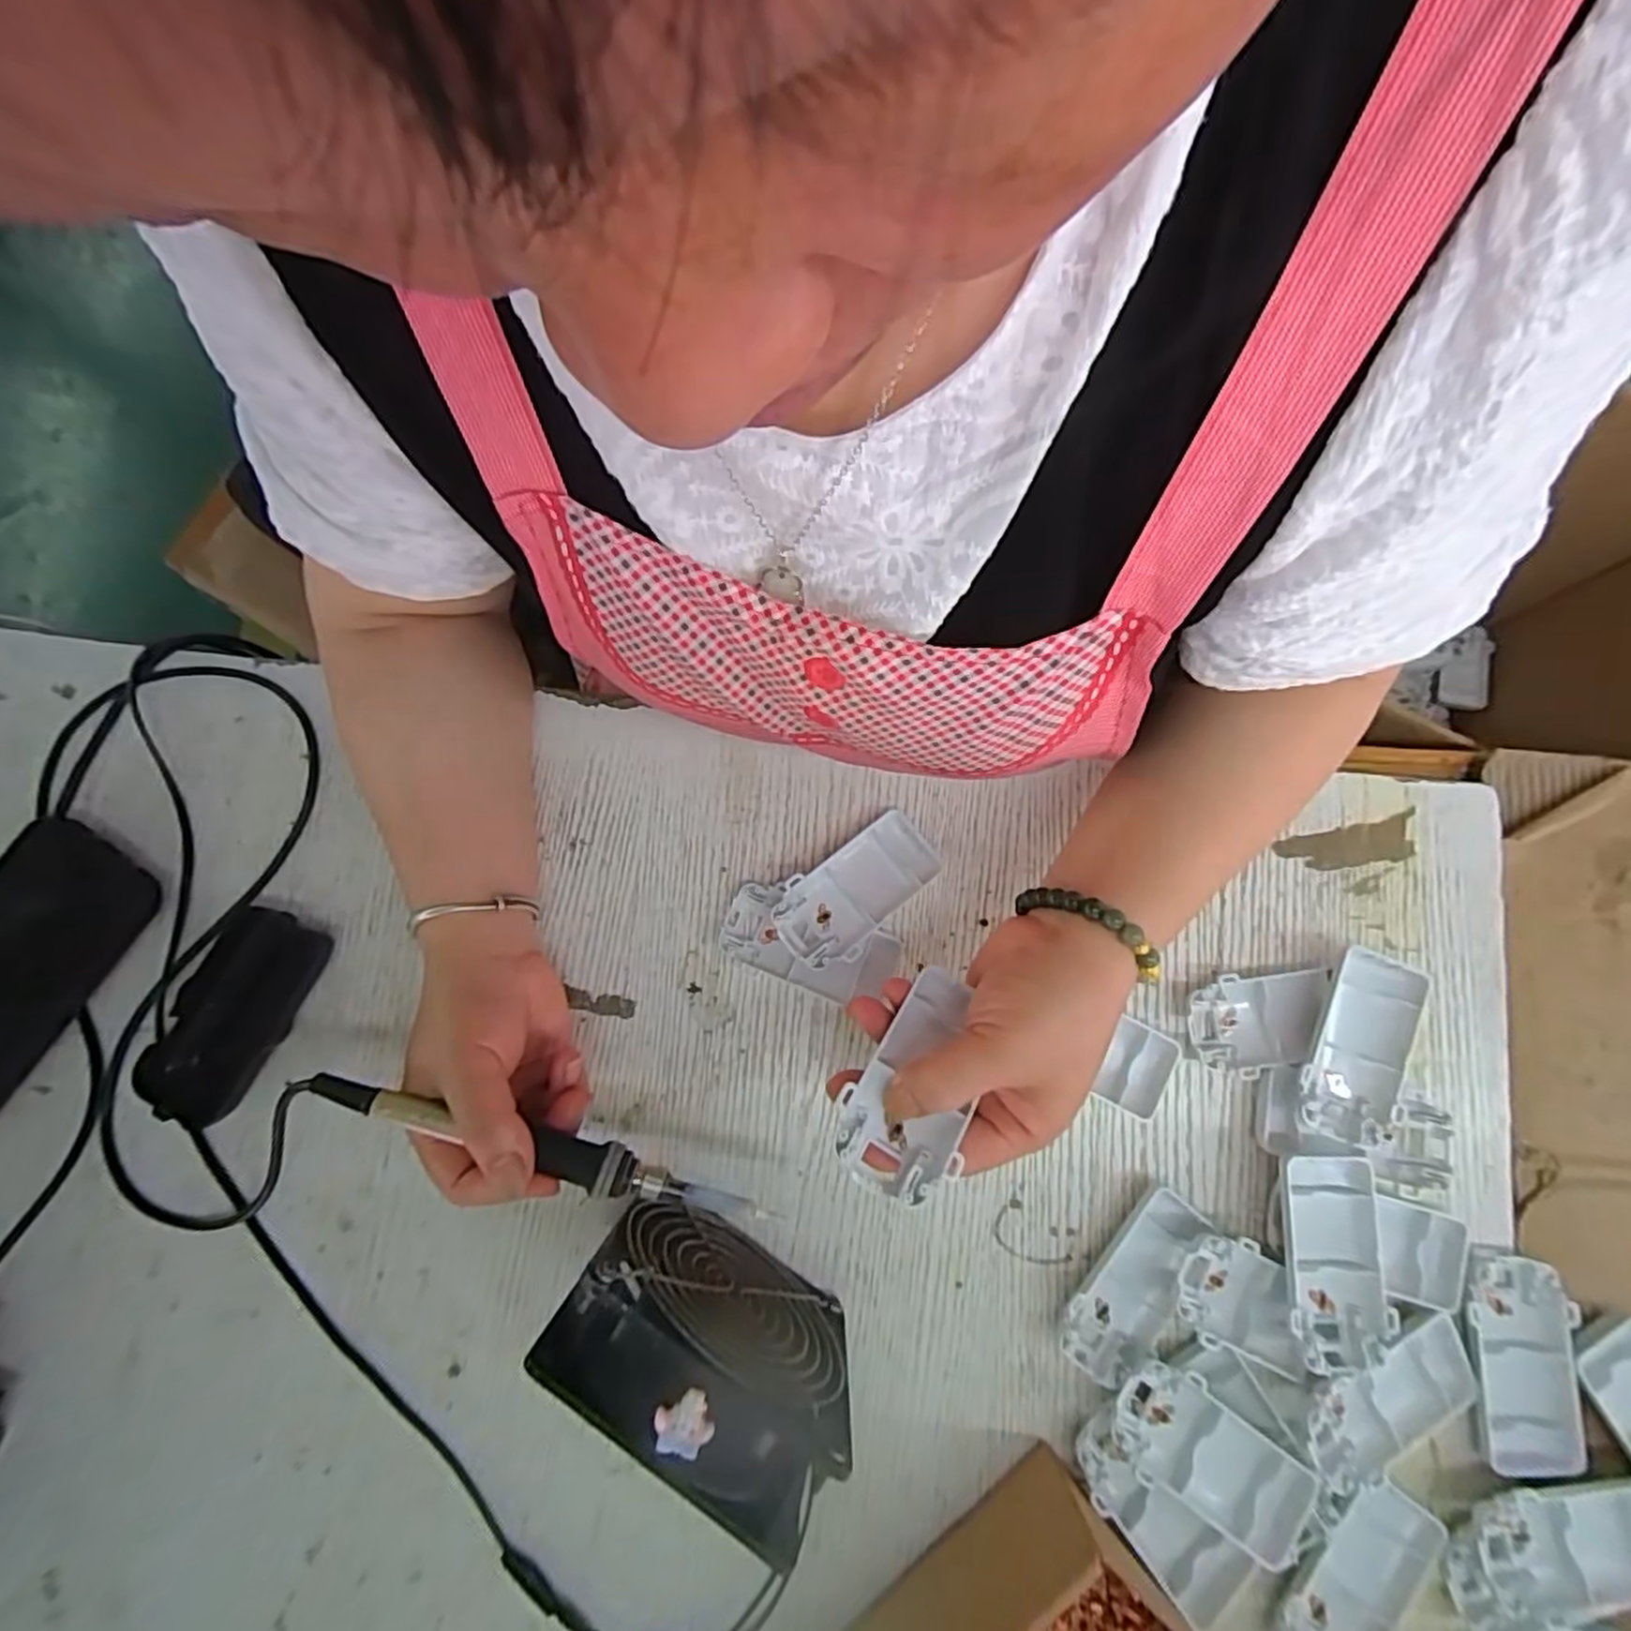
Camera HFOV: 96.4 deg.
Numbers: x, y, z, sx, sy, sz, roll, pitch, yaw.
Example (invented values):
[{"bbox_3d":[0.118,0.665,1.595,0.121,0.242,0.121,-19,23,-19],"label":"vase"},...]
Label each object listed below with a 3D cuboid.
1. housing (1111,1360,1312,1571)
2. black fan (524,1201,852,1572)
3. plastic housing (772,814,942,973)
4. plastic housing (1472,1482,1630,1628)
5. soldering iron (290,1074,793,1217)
[{"bbox_3d":[0.187,0.301,0.347,0.093,0.019,0.048,32,81,6],"label":"housing"},{"bbox_3d":[-0.044,0.221,0.311,0.116,0.120,0.045,36,82,6],"label":"black fan"},{"bbox_3d":[0.022,0.041,0.390,0.093,0.015,0.049,-34,82,-14],"label":"plastic housing"},{"bbox_3d":[0.354,0.338,0.339,0.091,0.019,0.048,-4,80,-1],"label":"plastic housing"},{"bbox_3d":[-0.123,0.143,0.316,0.210,0.017,0.019,17,80,-1],"label":"soldering iron"}]

